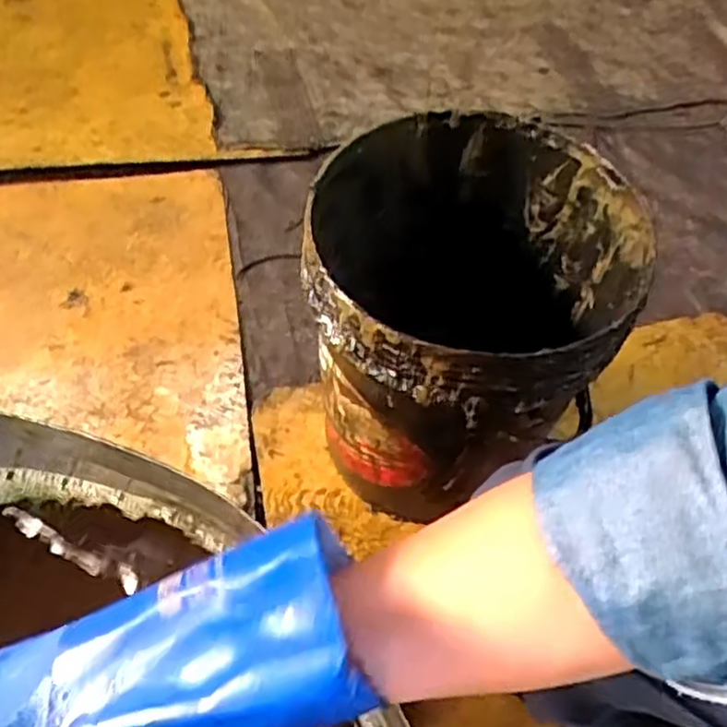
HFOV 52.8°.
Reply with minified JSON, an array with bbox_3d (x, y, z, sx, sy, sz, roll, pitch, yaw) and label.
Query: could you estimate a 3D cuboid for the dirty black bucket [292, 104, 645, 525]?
[{"bbox_3d":[0.095,-0.027,0.724,0.271,0.321,0.263,2,55,-2],"label":"dirty black bucket"}]

